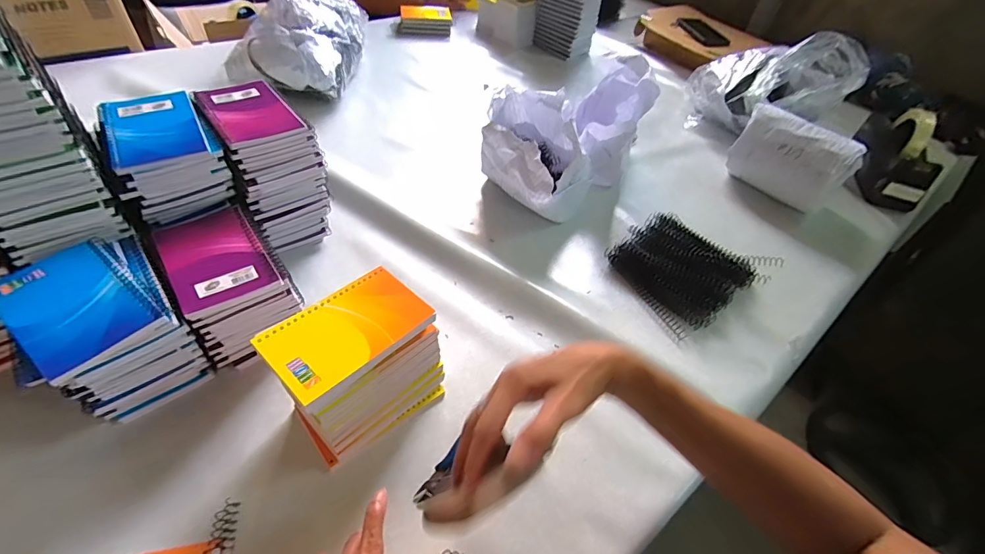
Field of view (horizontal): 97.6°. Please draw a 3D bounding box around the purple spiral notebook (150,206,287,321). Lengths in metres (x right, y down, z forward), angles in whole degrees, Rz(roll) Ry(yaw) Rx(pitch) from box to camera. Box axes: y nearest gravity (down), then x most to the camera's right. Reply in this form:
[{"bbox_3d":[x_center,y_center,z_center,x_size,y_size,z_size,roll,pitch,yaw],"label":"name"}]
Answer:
[{"bbox_3d":[-0.269,-0.018,0.423,0.082,0.013,0.133,-27,55,-28],"label":"purple spiral notebook"}]

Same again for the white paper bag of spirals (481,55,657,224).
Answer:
[{"bbox_3d":[0.124,-0.242,0.711,0.189,0.158,0.365,36,53,25],"label":"white paper bag of spirals"}]

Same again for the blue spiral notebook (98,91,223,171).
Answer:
[{"bbox_3d":[-0.350,-0.156,0.451,0.089,0.014,0.129,-24,54,-27],"label":"blue spiral notebook"}]

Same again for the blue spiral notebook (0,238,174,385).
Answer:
[{"bbox_3d":[-0.343,0.022,0.357,0.129,0.011,0.083,33,51,22],"label":"blue spiral notebook"}]

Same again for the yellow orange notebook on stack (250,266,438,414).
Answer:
[{"bbox_3d":[-0.124,0.045,0.370,0.083,0.011,0.127,36,52,24],"label":"yellow orange notebook on stack"}]

